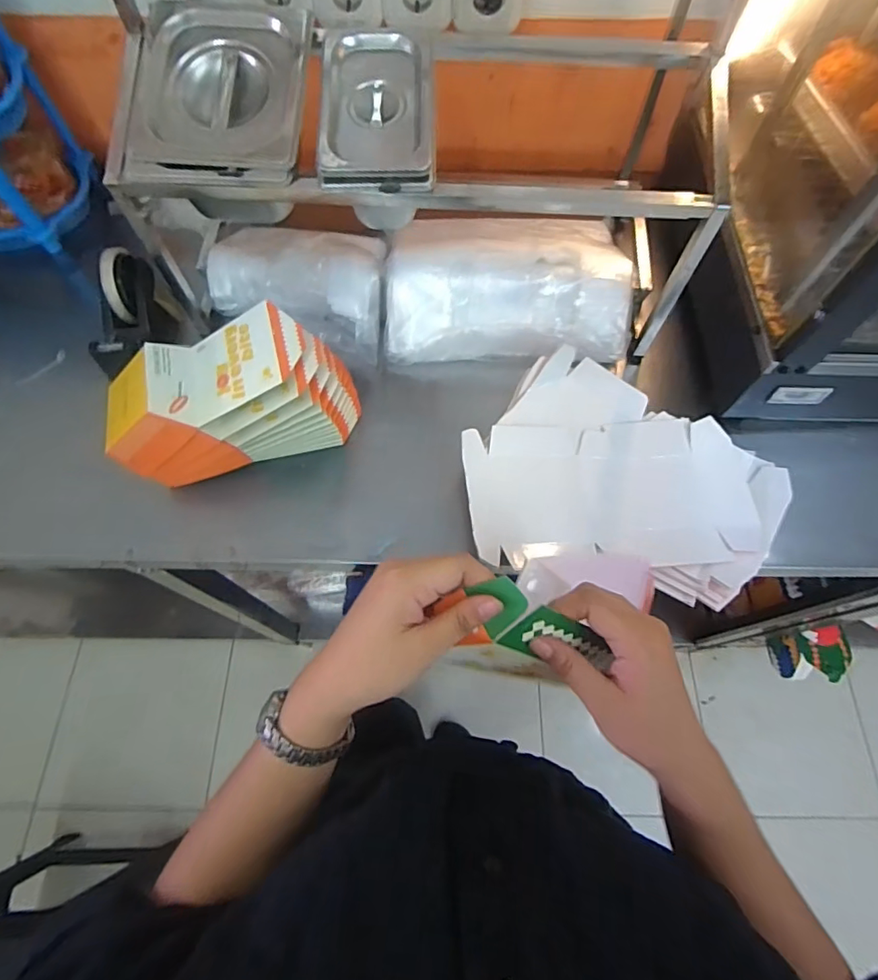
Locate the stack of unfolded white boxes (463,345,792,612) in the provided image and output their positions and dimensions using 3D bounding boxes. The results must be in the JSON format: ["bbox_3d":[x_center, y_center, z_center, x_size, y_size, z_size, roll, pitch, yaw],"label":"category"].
[{"bbox_3d":[0.209,-0.022,0.592,0.342,0.040,0.263,9,66,3],"label":"stack of unfolded white boxes"}]

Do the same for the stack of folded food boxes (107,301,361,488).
[{"bbox_3d":[-0.234,-0.099,0.581,0.256,0.152,0.111,-17,68,-8],"label":"stack of folded food boxes"}]

